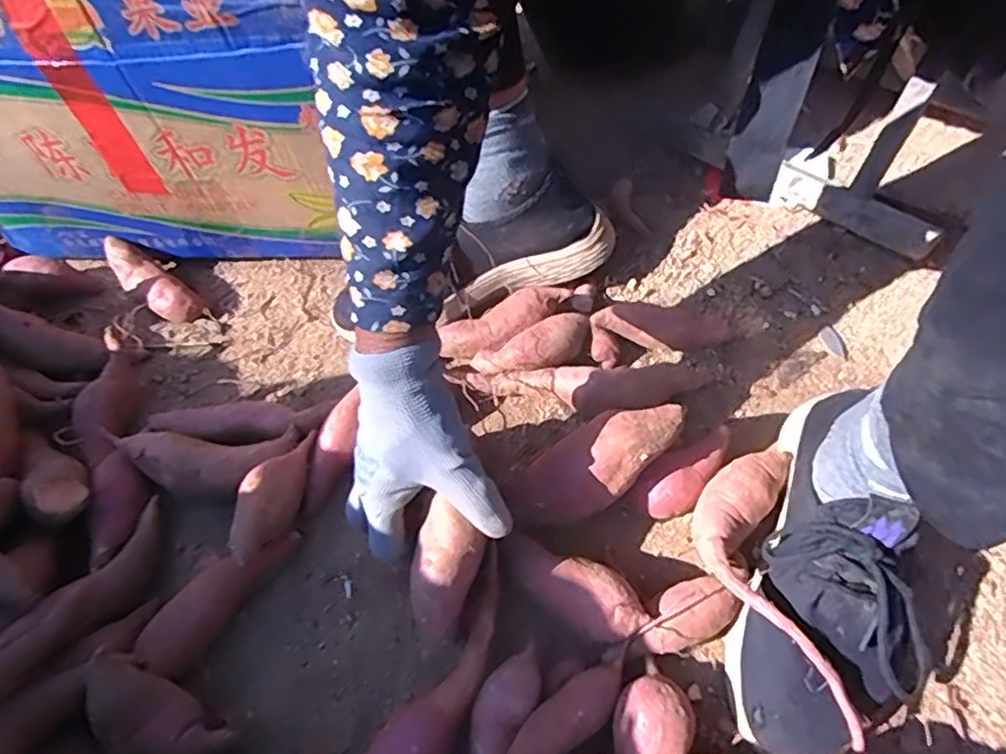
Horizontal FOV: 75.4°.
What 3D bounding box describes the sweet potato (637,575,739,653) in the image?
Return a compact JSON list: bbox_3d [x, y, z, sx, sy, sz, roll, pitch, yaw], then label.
[{"bbox_3d":[0.111,0.148,0.400,0.061,0.035,0.033,-25,57,-13],"label":"sweet potato"}]

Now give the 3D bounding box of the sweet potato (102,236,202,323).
[{"bbox_3d":[-0.338,-0.092,0.616,0.124,0.031,0.032,36,64,12],"label":"sweet potato"}]

